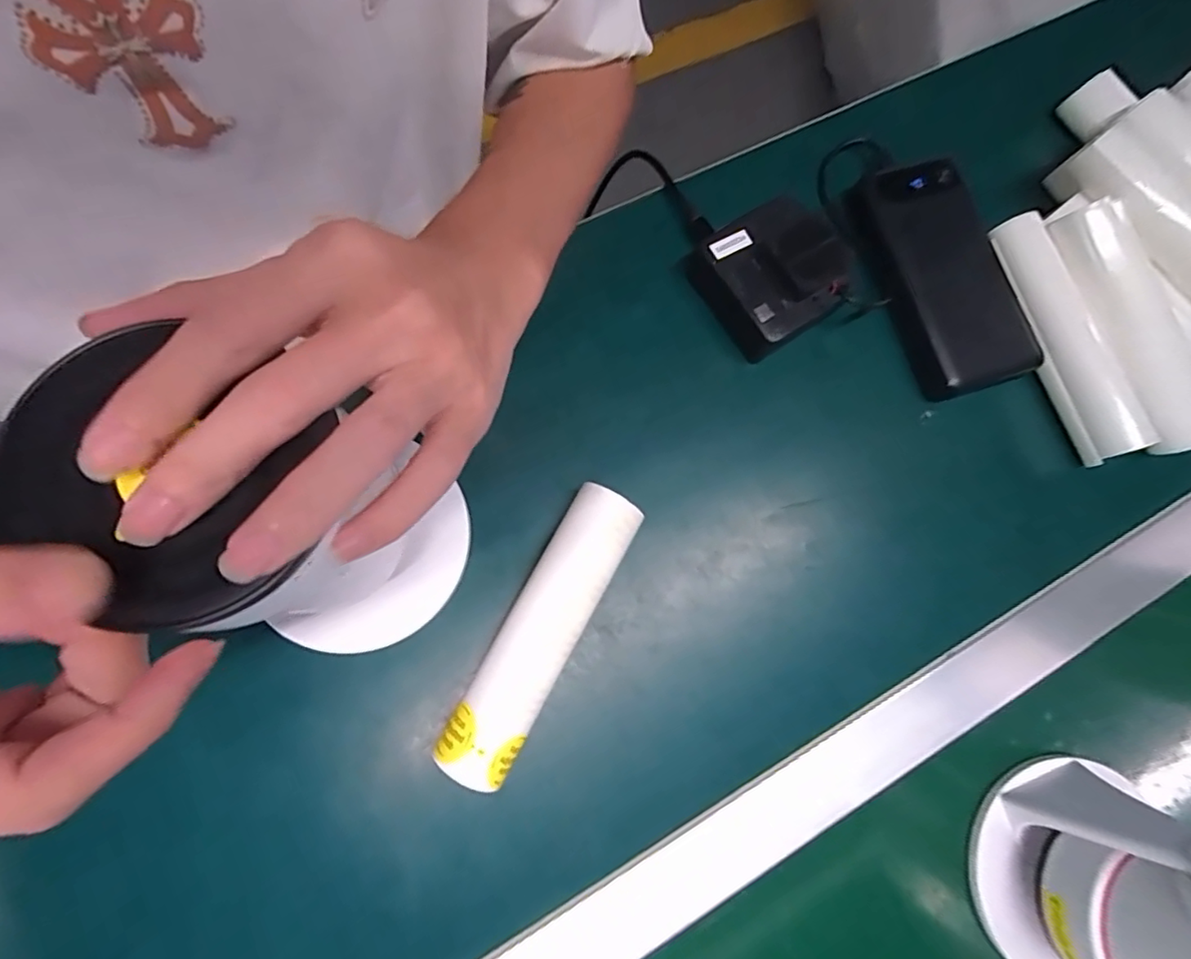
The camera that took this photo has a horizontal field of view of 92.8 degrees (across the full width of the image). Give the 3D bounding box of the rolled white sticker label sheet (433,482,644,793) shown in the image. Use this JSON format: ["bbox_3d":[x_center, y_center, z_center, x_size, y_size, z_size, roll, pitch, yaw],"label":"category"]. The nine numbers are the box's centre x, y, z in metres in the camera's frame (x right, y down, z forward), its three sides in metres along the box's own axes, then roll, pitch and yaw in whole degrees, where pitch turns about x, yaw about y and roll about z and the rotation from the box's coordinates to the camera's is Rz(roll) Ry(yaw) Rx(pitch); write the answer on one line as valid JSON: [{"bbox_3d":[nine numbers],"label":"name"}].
[{"bbox_3d":[-0.027,0.075,0.303,0.041,0.036,0.168,29,78,4],"label":"rolled white sticker label sheet"}]

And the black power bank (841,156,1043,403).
[{"bbox_3d":[0.220,-0.130,0.364,0.078,0.030,0.150,-20,82,-8],"label":"black power bank"}]

